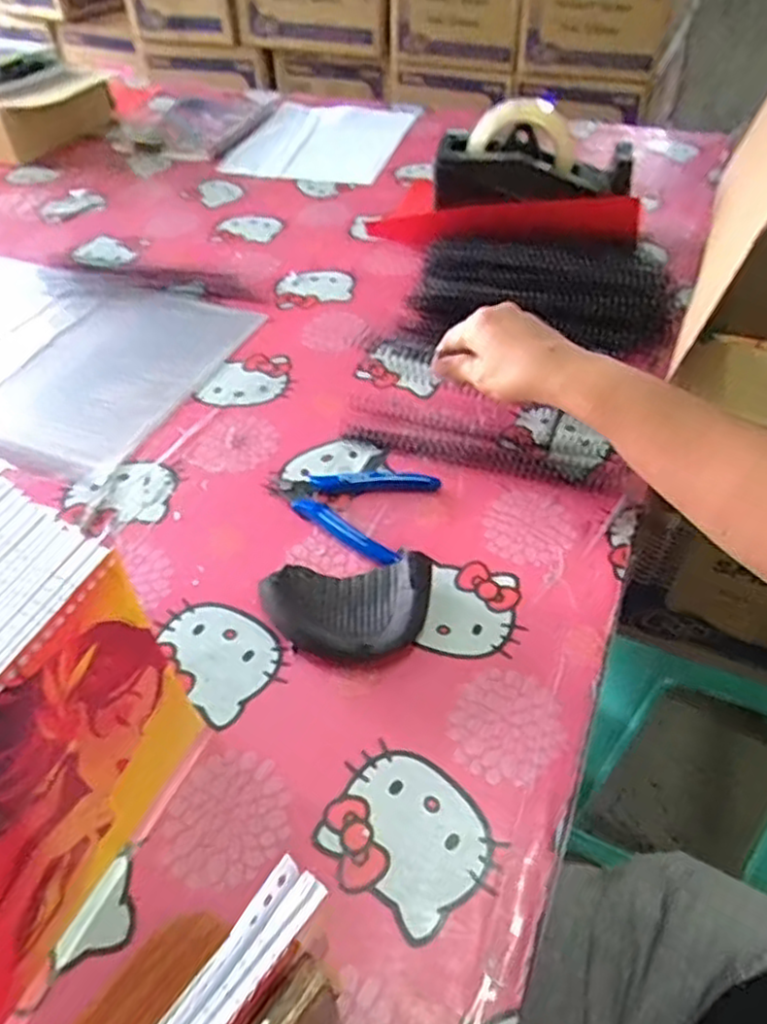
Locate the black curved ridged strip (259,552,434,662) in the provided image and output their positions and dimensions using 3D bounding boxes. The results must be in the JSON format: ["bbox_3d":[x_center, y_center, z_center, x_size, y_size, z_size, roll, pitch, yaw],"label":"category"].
[{"bbox_3d":[-0.022,0.059,0.436,0.098,0.028,0.067,2,46,6],"label":"black curved ridged strip"}]

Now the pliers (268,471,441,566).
[{"bbox_3d":[-0.029,-0.006,0.510,0.114,0.011,0.082,14,48,16],"label":"pliers"}]

